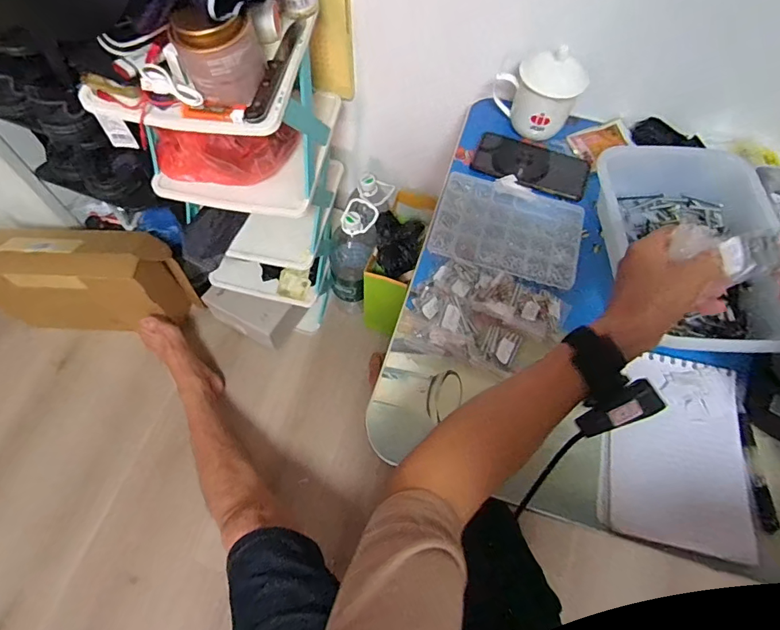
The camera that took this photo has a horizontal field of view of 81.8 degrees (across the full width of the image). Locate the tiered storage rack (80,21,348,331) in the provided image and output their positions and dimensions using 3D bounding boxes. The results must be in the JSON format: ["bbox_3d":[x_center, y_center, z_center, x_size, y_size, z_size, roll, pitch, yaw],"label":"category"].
[{"bbox_3d":[-0.230,-0.211,0.843,0.241,0.601,0.247,8,64,2],"label":"tiered storage rack"}]

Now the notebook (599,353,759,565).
[{"bbox_3d":[0.309,0.142,0.491,0.149,0.010,0.200,12,64,4],"label":"notebook"}]

